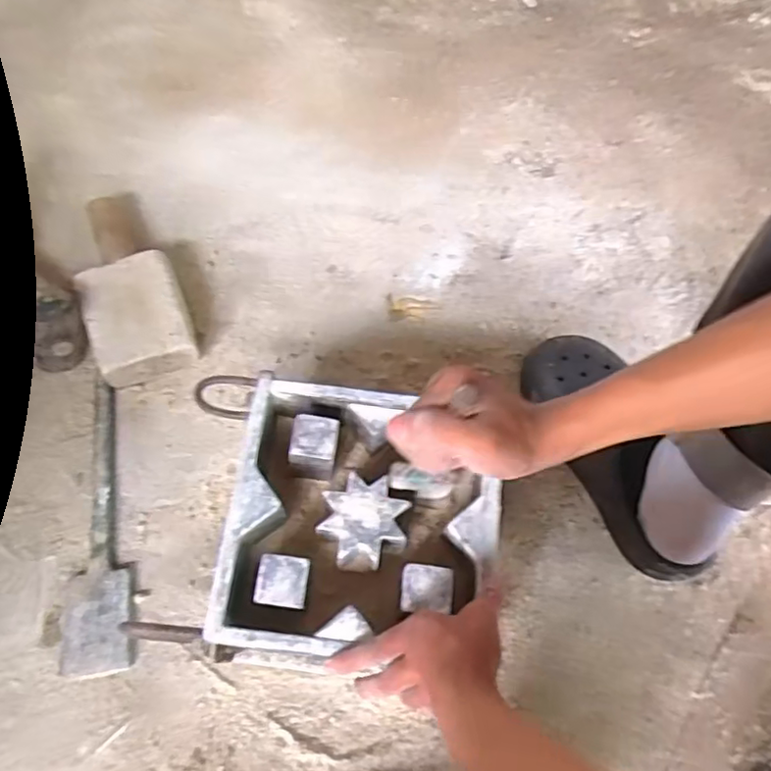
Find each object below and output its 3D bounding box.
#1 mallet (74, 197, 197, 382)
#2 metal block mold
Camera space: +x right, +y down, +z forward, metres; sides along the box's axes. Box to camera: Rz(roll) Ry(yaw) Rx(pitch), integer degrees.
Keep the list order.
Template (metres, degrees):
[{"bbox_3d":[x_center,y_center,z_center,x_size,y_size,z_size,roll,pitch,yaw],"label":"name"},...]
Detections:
[{"bbox_3d":[-0.304,-0.123,0.729,0.107,0.049,0.252,-20,70,-10],"label":"mallet"},{"bbox_3d":[-0.048,0.121,0.559,0.276,0.081,0.225,9,68,1],"label":"metal block mold"}]

